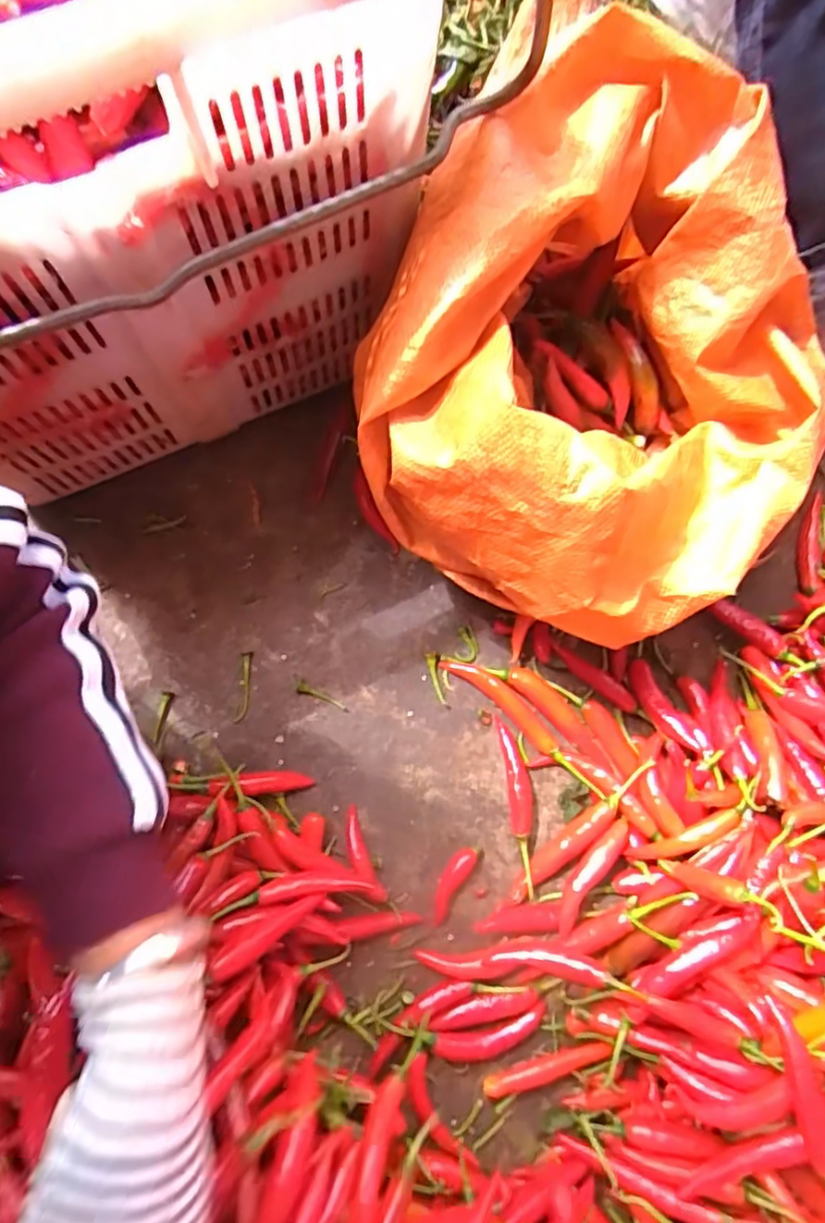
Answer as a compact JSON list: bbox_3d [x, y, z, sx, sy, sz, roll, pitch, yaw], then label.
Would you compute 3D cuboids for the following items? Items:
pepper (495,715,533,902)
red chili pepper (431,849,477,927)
[{"bbox_3d":[0.091,0.159,0.525,0.021,0.016,0.140,-8,77,-3],"label":"pepper"},{"bbox_3d":[0.030,0.220,0.513,0.018,0.010,0.064,33,78,6],"label":"red chili pepper"}]

